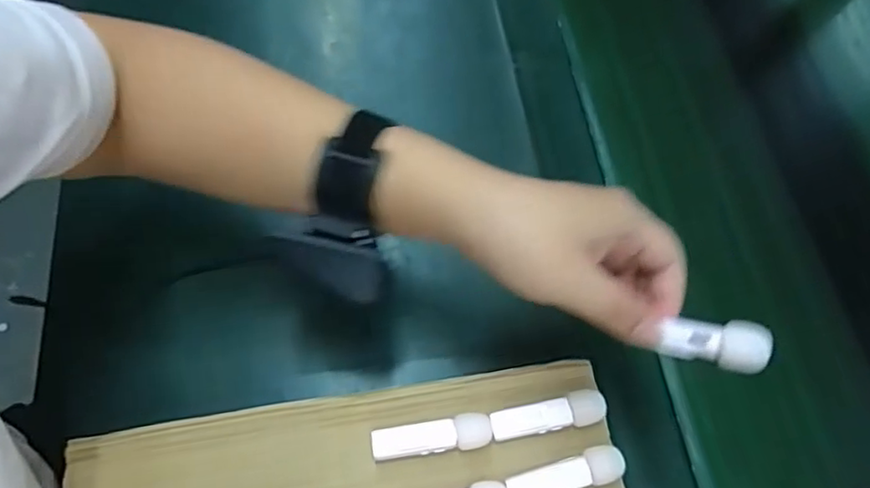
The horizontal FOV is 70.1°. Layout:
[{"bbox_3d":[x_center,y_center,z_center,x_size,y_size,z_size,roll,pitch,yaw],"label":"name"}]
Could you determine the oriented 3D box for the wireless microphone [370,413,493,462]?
[{"bbox_3d":[-0.002,0.108,0.344,0.065,0.013,0.017,-6,65,-10],"label":"wireless microphone"}]

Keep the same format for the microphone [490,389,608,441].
[{"bbox_3d":[0.064,0.097,0.352,0.065,0.013,0.018,-6,65,-10],"label":"microphone"}]

